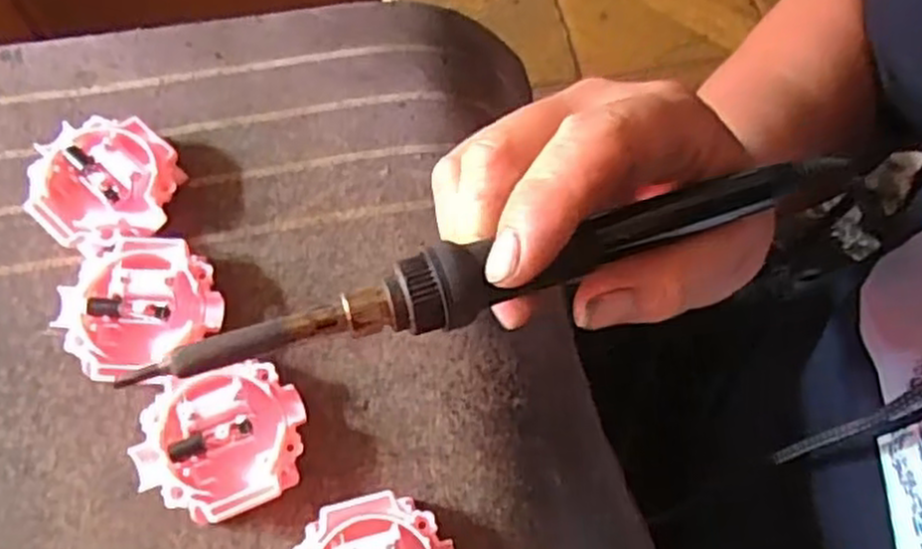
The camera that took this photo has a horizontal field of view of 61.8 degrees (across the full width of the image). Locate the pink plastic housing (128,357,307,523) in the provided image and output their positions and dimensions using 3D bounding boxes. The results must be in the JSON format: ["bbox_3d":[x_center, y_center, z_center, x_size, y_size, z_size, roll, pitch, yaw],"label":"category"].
[{"bbox_3d":[-0.080,0.057,0.261,0.054,0.014,0.048,-14,71,-8],"label":"pink plastic housing"}]

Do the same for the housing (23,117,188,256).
[{"bbox_3d":[-0.134,-0.034,0.293,0.051,0.015,0.051,1,70,-3],"label":"housing"}]

